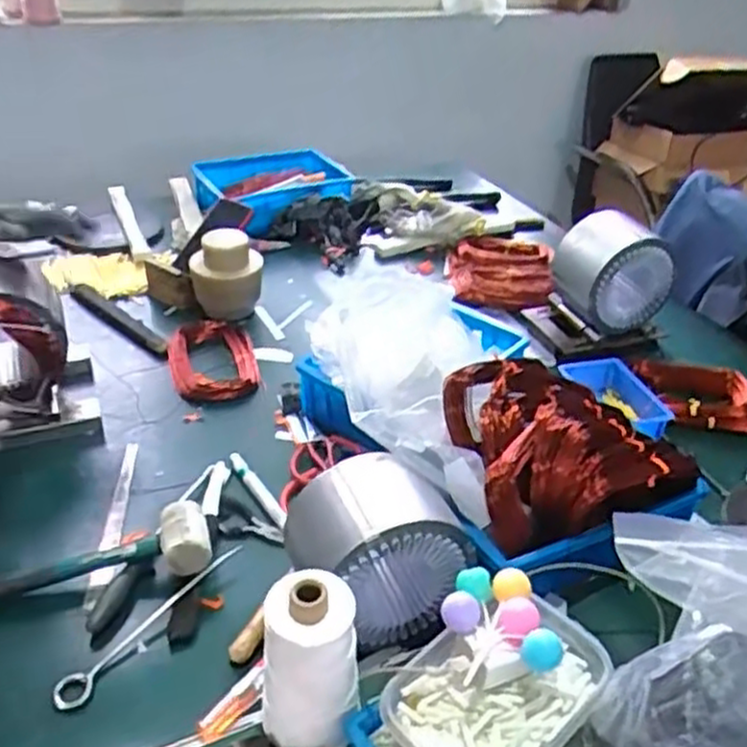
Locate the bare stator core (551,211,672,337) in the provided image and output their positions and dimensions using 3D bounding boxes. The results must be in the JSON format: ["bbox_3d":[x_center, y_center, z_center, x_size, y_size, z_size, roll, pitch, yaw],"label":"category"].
[{"bbox_3d":[0.370,-0.154,1.170,0.150,0.149,0.092,-10,36,-19],"label":"bare stator core"}]

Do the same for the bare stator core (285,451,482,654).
[{"bbox_3d":[-0.003,0.165,0.729,0.137,0.161,0.119,-16,38,-26],"label":"bare stator core"}]

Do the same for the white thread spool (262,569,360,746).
[{"bbox_3d":[-0.051,0.234,0.607,0.081,0.156,0.069,-1,34,-6],"label":"white thread spool"}]

